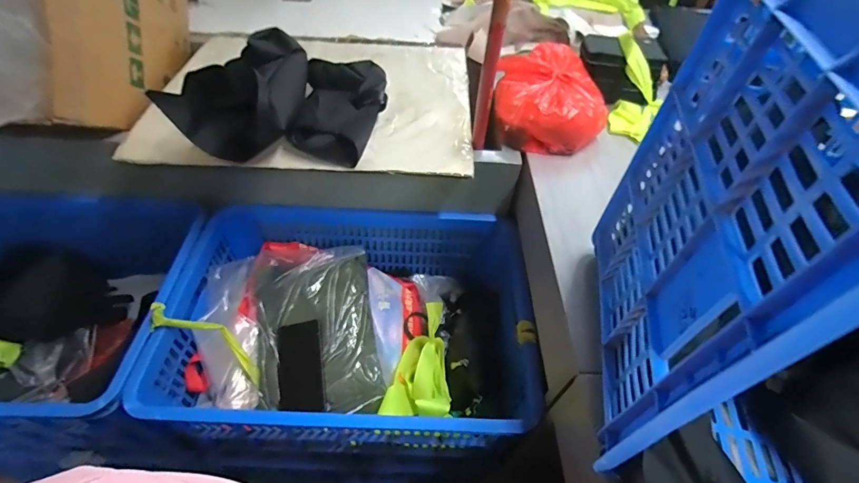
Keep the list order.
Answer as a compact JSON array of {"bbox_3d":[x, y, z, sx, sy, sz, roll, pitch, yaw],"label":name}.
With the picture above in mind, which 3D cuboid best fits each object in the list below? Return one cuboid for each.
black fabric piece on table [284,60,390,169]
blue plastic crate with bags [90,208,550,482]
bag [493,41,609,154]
[{"bbox_3d":[-0.158,-0.254,0.734,0.146,0.068,0.254,7,50,2],"label":"black fabric piece on table"},{"bbox_3d":[-0.137,0.184,0.780,0.624,0.294,0.422,-1,50,-4],"label":"blue plastic crate with bags"},{"bbox_3d":[0.226,-0.274,0.758,0.192,0.104,0.208,0,50,-3],"label":"bag"}]

